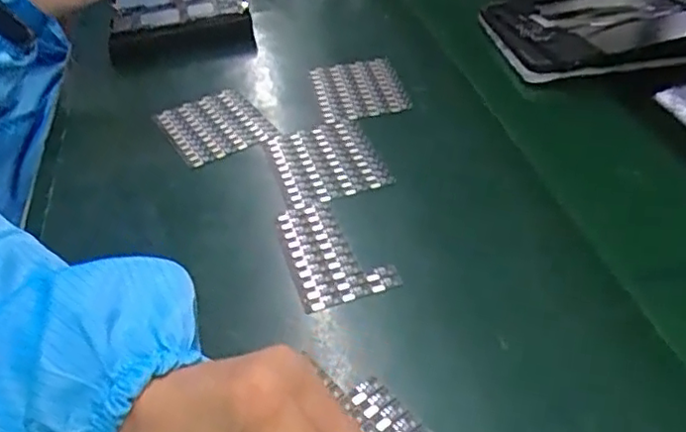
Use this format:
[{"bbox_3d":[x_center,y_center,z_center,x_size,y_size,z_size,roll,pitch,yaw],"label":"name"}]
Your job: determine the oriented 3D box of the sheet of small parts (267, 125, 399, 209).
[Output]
[{"bbox_3d":[-0.015,-0.046,0.528,0.081,0.006,0.102,-17,41,-14],"label":"sheet of small parts"}]

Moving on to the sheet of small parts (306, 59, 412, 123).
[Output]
[{"bbox_3d":[0.015,-0.126,0.621,0.082,0.007,0.099,-10,40,-6],"label":"sheet of small parts"}]

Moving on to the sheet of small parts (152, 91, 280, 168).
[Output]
[{"bbox_3d":[-0.117,-0.084,0.582,0.083,0.010,0.101,-23,43,-20],"label":"sheet of small parts"}]

